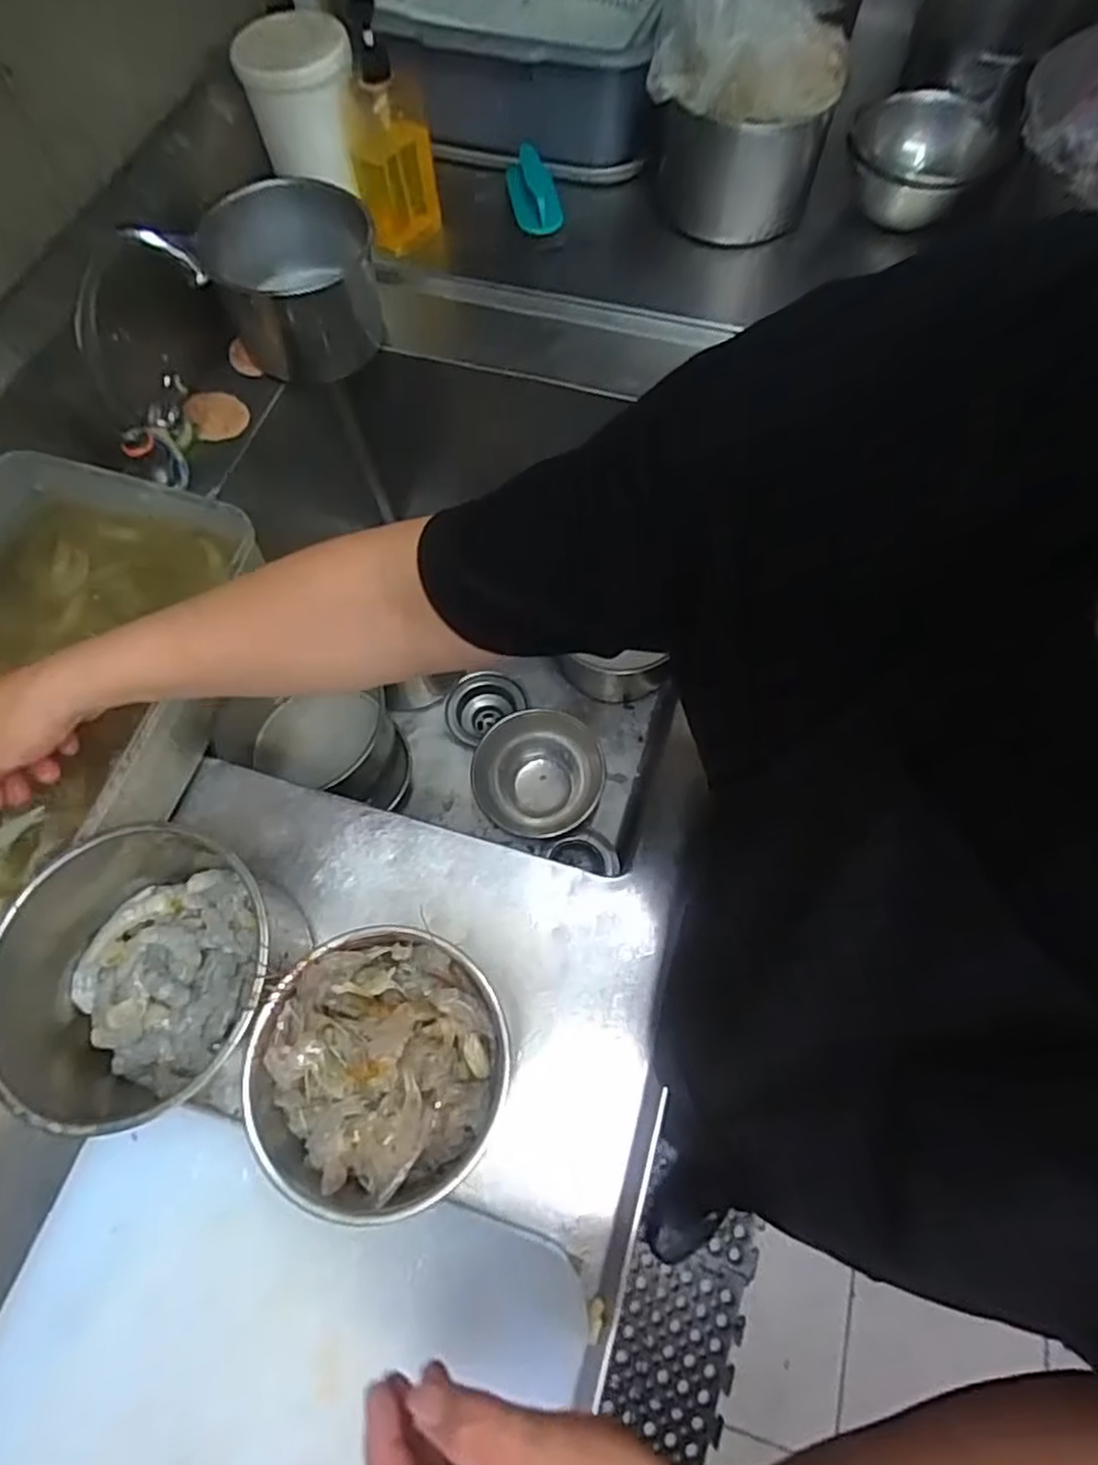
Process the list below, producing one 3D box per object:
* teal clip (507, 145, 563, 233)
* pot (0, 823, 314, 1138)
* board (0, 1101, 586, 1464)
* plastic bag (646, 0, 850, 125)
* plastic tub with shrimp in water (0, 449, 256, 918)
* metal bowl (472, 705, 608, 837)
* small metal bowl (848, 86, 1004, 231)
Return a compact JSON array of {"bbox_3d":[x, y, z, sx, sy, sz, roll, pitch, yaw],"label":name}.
[{"bbox_3d":[-0.020,-0.636,0.806,0.053,0.037,0.107,-9,67,-3],"label":"teal clip"},{"bbox_3d":[-0.265,0.171,0.467,0.177,0.111,0.166,0,67,1],"label":"pot"},{"bbox_3d":[-0.194,0.459,0.380,0.341,0.030,0.390,15,65,7],"label":"board"},{"bbox_3d":[0.200,-0.705,0.674,0.181,0.119,0.139,-13,67,-4],"label":"plastic bag"},{"bbox_3d":[-0.405,-0.044,0.547,0.248,0.089,0.355,14,68,7],"label":"plastic tub with shrimp in water"},{"bbox_3d":[-0.015,0.065,0.913,0.161,0.081,0.148,0,67,1],"label":"metal bowl"},{"bbox_3d":[0.415,-0.648,0.779,0.124,0.075,0.126,0,67,1],"label":"small metal bowl"}]

